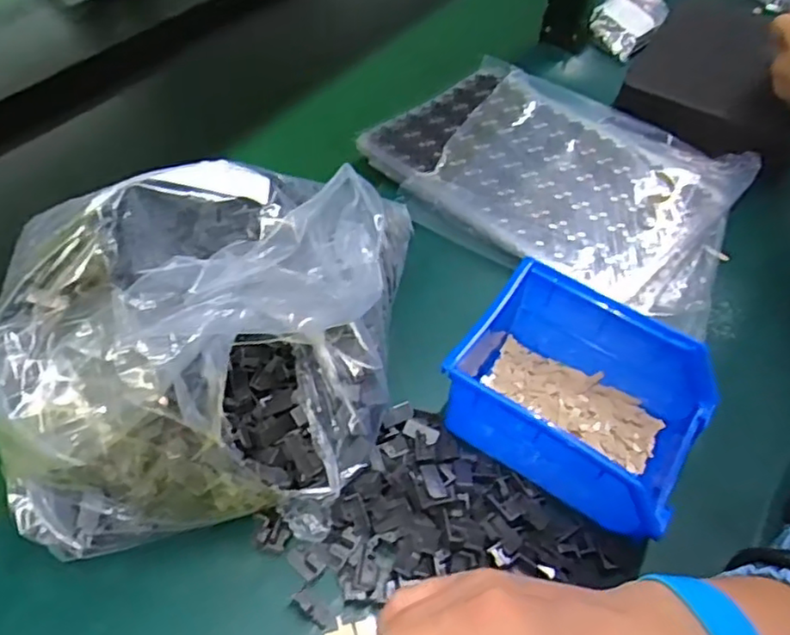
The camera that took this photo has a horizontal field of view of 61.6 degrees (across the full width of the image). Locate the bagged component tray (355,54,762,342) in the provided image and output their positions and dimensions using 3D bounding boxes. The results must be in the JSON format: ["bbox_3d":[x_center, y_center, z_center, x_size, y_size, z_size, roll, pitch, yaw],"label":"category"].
[{"bbox_3d":[0.142,-0.120,0.556,0.298,0.026,0.239,31,54,20],"label":"bagged component tray"}]

